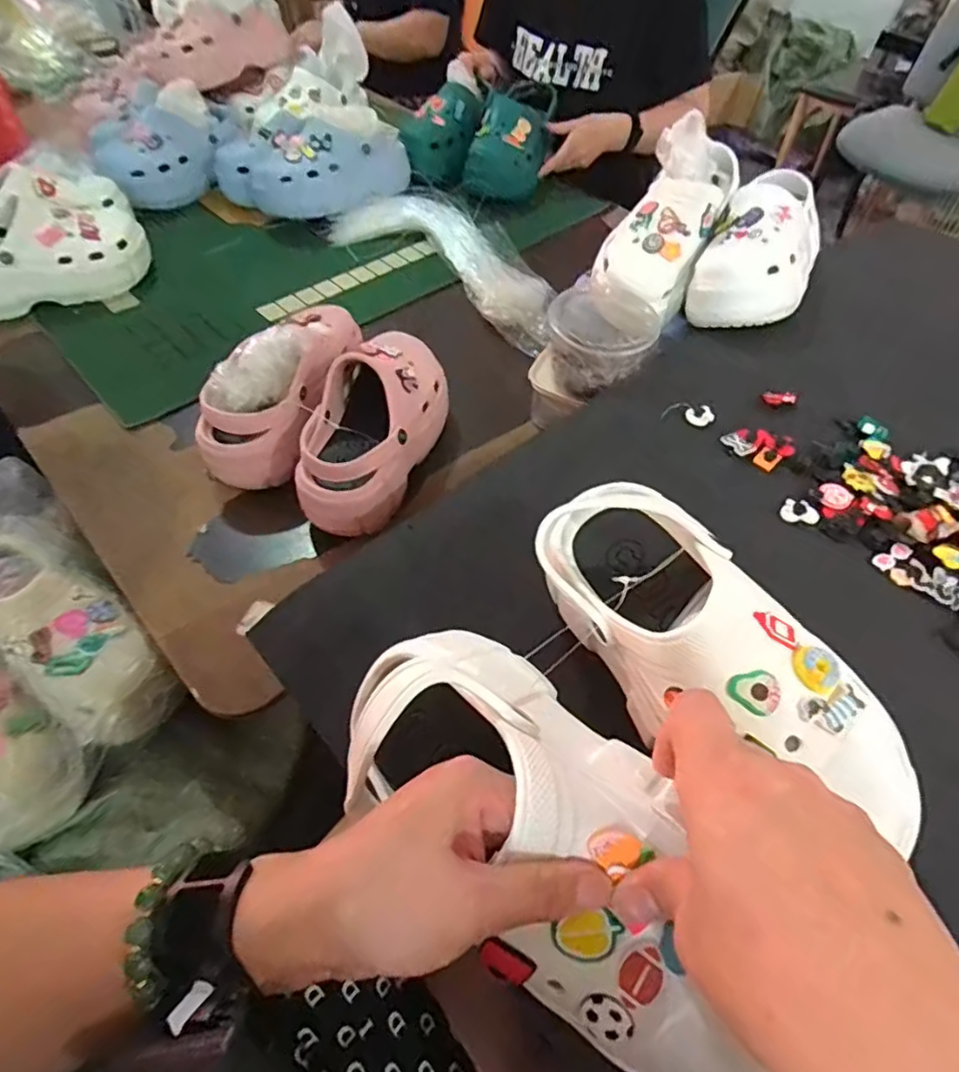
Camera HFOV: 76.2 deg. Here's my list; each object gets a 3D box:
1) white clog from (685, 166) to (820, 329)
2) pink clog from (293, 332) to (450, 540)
[{"bbox_3d":[0.326,-0.326,0.697,0.116,0.090,0.218,24,55,16],"label":"white clog"},{"bbox_3d":[-0.105,-0.129,0.639,0.107,0.097,0.251,11,53,7],"label":"pink clog"}]

